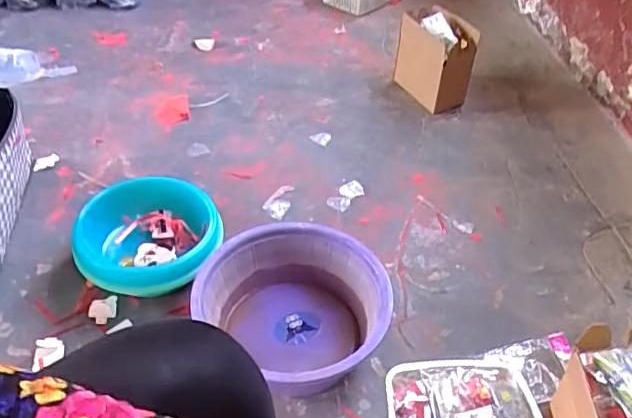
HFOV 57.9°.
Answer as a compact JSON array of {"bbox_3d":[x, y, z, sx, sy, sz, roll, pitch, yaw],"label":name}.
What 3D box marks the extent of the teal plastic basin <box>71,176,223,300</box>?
[{"bbox_3d":[-0.285,0.061,0.987,0.233,0.113,0.220,3,45,-3],"label":"teal plastic basin"}]

